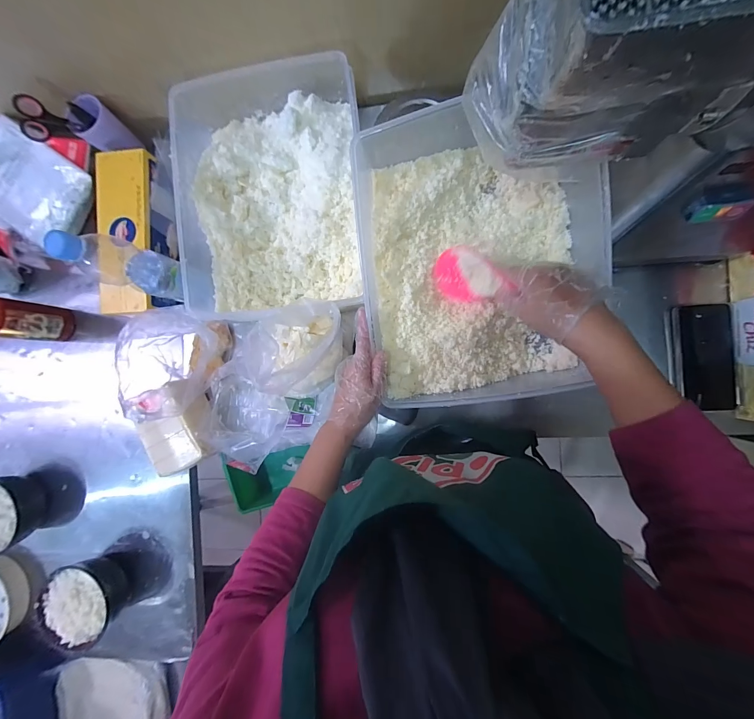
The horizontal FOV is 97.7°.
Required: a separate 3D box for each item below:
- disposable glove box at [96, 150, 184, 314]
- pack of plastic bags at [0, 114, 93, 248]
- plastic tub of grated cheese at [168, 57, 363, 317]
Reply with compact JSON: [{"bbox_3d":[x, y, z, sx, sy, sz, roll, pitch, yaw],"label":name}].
[{"bbox_3d":[-0.424,-0.216,0.581,0.109,0.075,0.261,-9,88,7],"label":"disposable glove box"},{"bbox_3d":[-0.641,-0.321,0.591,0.266,0.045,0.157,32,93,7],"label":"pack of plastic bags"},{"bbox_3d":[-0.163,-0.275,0.536,0.272,0.104,0.381,-5,88,7],"label":"plastic tub of grated cheese"}]

